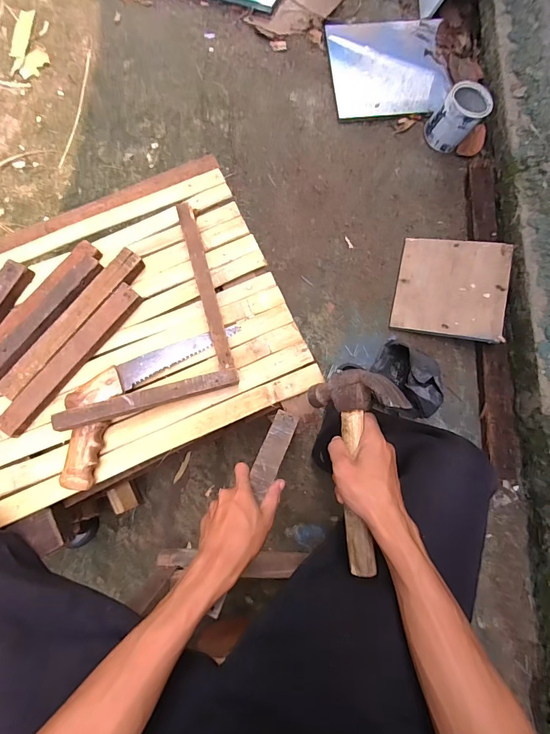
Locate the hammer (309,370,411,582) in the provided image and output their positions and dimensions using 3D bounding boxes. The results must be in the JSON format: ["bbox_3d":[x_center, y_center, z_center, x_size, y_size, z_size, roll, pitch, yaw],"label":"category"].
[{"bbox_3d":[0.101,0.101,0.409,0.023,0.115,0.215,11,56,-41],"label":"hammer"}]

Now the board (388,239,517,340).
[{"bbox_3d":[0.430,-0.197,0.931,0.248,0.021,0.247,9,81,19],"label":"board"}]

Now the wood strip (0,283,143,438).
[{"bbox_3d":[-0.279,-0.012,0.524,0.033,0.020,0.248,38,81,5],"label":"wood strip"}]

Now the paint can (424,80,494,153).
[{"bbox_3d":[0.485,-0.666,1.017,0.120,0.131,0.116,0,80,-1],"label":"paint can"}]

